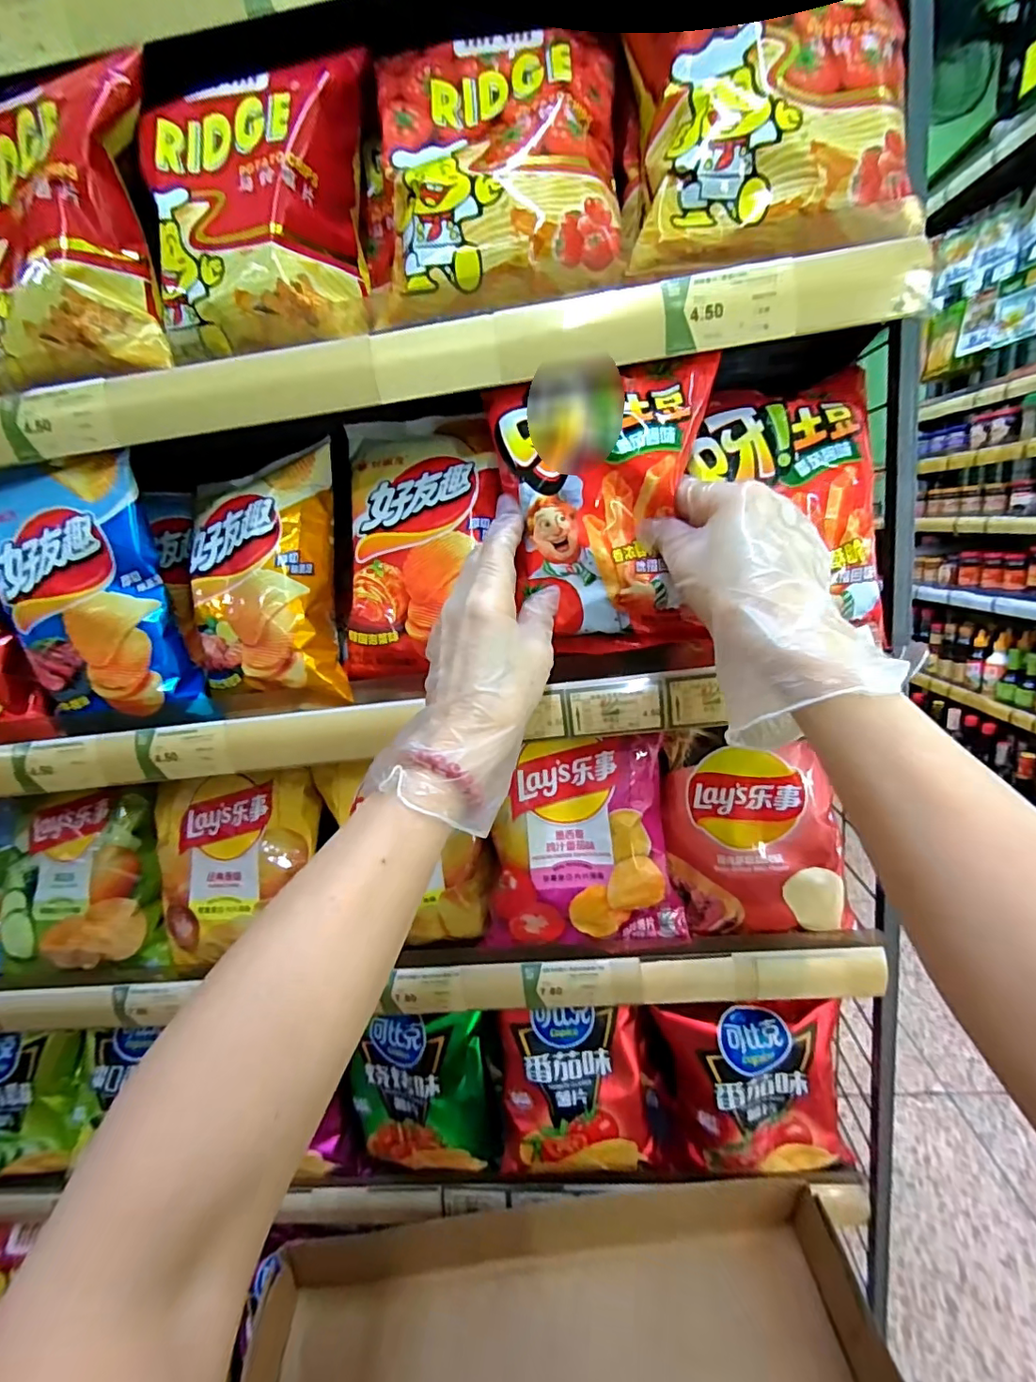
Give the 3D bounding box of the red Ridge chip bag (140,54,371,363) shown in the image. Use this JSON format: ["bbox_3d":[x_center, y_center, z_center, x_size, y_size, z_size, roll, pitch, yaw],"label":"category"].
[{"bbox_3d":[-0.162,-0.293,0.340,0.132,0.157,0.060,-4,6,8],"label":"red Ridge chip bag"}]

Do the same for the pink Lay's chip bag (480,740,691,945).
[{"bbox_3d":[0.045,0.115,0.421,0.151,0.153,0.068,-8,16,-3],"label":"pink Lay's chip bag"}]

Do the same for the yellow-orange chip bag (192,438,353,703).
[{"bbox_3d":[-0.183,-0.080,0.406,0.108,0.179,0.056,-5,-2,11],"label":"yellow-orange chip bag"}]

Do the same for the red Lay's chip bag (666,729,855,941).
[{"bbox_3d":[0.173,0.107,0.401,0.121,0.143,0.038,0,17,20],"label":"red Lay's chip bag"}]

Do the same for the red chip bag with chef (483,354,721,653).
[{"bbox_3d":[0.053,-0.106,0.329,0.122,0.161,0.035,-4,16,9],"label":"red chip bag with chef"}]

